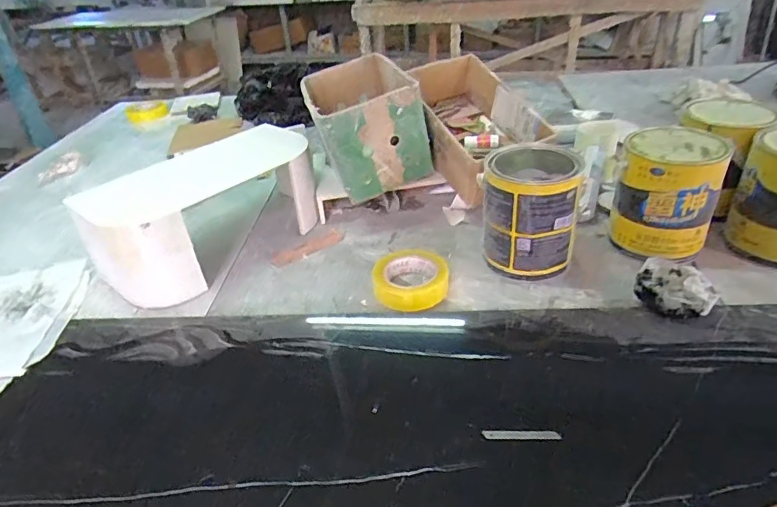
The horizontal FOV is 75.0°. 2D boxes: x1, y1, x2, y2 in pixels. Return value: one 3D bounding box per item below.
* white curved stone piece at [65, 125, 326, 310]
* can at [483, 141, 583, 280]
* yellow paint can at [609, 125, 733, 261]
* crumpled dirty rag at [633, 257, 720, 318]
[{"bbox_3d":[-0.310,-0.073,0.886,0.382,0.165,0.181,-30,42,-32],"label":"white curved stone piece"},{"bbox_3d":[0.219,-0.071,0.797,0.138,0.159,0.148,2,35,8],"label":"can"},{"bbox_3d":[0.435,-0.103,0.793,0.142,0.144,0.150,17,40,27],"label":"yellow paint can"},{"bbox_3d":[0.392,0.051,0.692,0.098,0.051,0.079,19,41,29],"label":"crumpled dirty rag"}]

